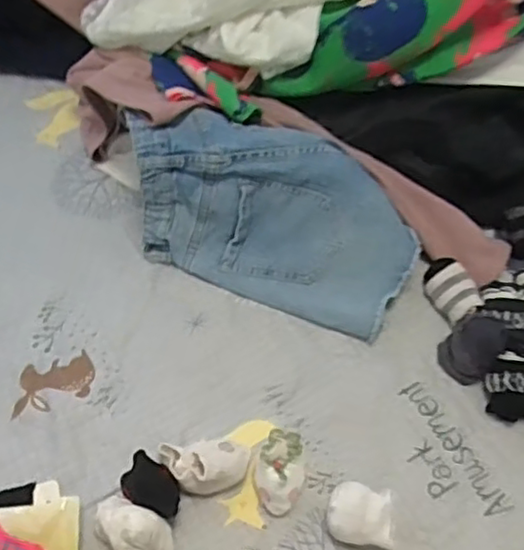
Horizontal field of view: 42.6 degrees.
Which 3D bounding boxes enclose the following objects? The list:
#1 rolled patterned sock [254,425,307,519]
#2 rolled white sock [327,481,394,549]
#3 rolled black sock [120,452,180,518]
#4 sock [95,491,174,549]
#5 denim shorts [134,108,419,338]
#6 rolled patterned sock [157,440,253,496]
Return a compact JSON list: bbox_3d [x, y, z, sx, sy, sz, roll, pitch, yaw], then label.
[{"bbox_3d":[0.021,0.214,0.730,0.053,0.041,0.080,13,59,5],"label":"rolled patterned sock"},{"bbox_3d":[0.104,0.255,0.715,0.071,0.047,0.060,9,59,3],"label":"rolled white sock"},{"bbox_3d":[-0.114,0.227,0.712,0.068,0.037,0.047,29,62,14],"label":"rolled black sock"},{"bbox_3d":[-0.132,0.261,0.682,0.090,0.057,0.052,27,61,13],"label":"sock"},{"bbox_3d":[0.013,-0.077,0.848,0.362,0.147,0.165,21,60,9],"label":"denim shorts"},{"bbox_3d":[-0.058,0.203,0.723,0.094,0.053,0.062,-11,60,-10],"label":"rolled patterned sock"}]

